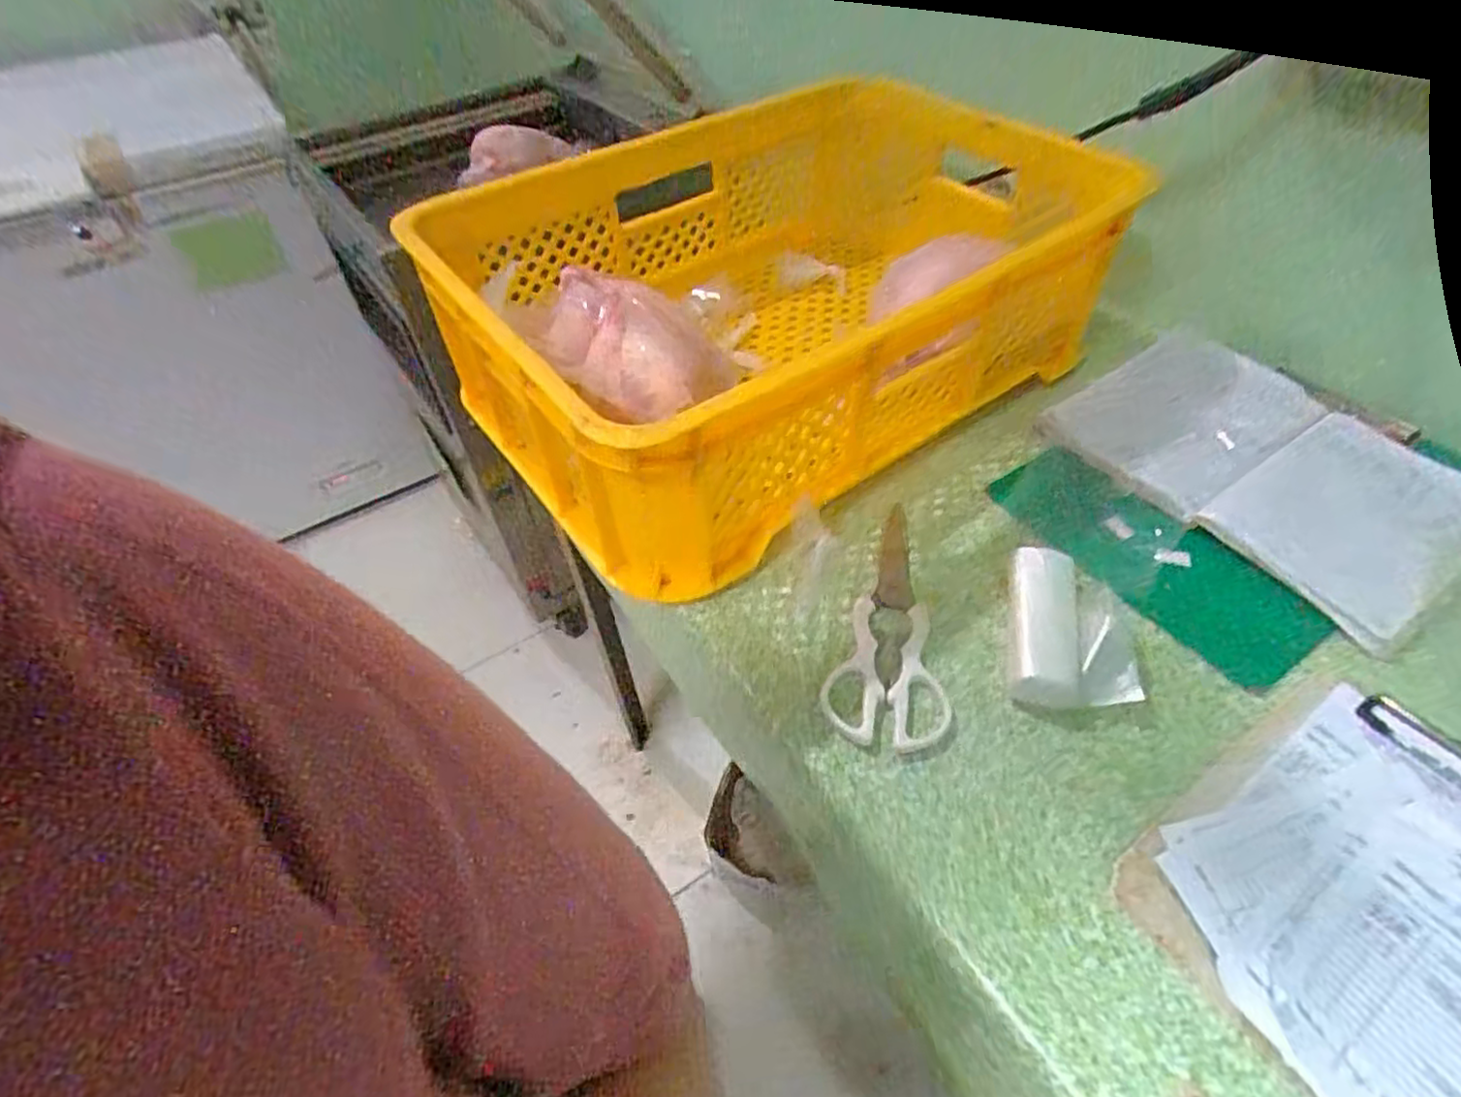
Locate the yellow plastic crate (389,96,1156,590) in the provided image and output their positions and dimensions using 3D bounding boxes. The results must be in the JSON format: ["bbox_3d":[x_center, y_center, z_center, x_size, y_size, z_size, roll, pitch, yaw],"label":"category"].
[{"bbox_3d":[0.061,-0.237,0.614,0.553,0.193,0.377,-34,57,-21],"label":"yellow plastic crate"}]

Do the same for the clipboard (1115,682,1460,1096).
[{"bbox_3d":[0.336,0.176,0.350,0.217,0.021,0.171,-30,55,-18],"label":"clipboard"}]

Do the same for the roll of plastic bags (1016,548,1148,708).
[{"bbox_3d":[0.225,0.050,0.461,0.070,0.024,0.118,9,53,11],"label":"roll of plastic bags"}]

